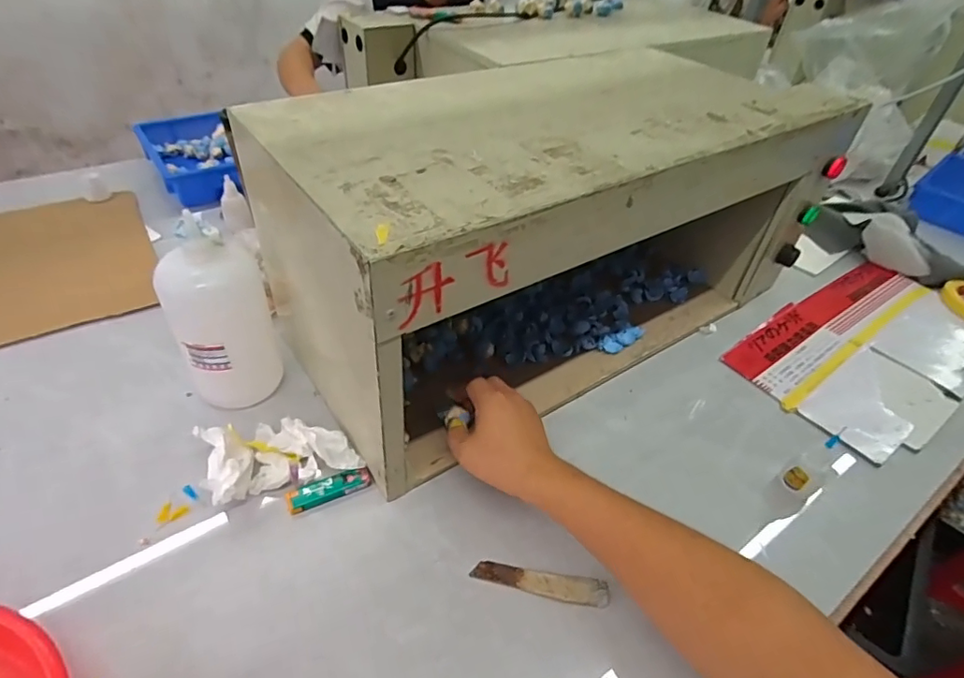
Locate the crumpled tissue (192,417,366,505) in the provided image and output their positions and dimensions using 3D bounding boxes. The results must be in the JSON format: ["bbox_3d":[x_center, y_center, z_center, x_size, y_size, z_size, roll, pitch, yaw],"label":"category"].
[{"bbox_3d":[-0.201,0.110,0.529,0.137,0.040,0.085,-16,49,-21],"label":"crumpled tissue"}]

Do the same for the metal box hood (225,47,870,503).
[{"bbox_3d":[0.091,-0.141,0.638,0.617,0.274,0.293,-24,53,-27],"label":"metal box hood"}]

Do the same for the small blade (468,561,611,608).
[{"bbox_3d":[0.051,0.215,0.468,0.118,0.007,0.025,7,32,6],"label":"small blade"}]

